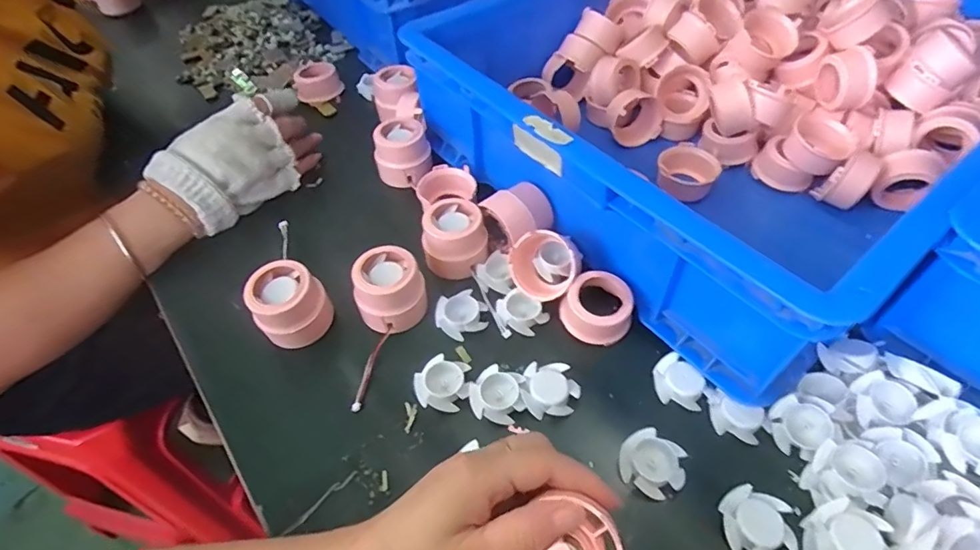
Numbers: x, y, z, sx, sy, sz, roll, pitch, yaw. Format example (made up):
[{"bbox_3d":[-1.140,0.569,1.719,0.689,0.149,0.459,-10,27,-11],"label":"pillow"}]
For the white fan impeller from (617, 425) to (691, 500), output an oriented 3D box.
[{"bbox_3d":[0.104,0.121,0.333,0.040,0.014,0.038,32,60,25],"label":"white fan impeller"}]

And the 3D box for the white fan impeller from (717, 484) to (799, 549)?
[{"bbox_3d":[0.159,0.148,0.309,0.040,0.009,0.037,13,54,13],"label":"white fan impeller"}]

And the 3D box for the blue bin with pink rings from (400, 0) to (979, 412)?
[{"bbox_3d":[0.263,-0.220,0.526,0.595,0.125,0.456,-33,57,-21],"label":"blue bin with pink rings"}]

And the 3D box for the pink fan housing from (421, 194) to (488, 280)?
[{"bbox_3d":[-0.032,-0.035,0.444,0.052,0.043,0.053,-13,52,-7],"label":"pink fan housing"}]

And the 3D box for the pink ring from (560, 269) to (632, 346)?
[{"bbox_3d":[0.084,0.027,0.403,0.049,0.034,0.047,-2,52,2],"label":"pink ring"}]

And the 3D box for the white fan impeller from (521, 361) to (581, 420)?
[{"bbox_3d":[0.042,0.082,0.369,0.039,0.013,0.037,-2,52,2],"label":"white fan impeller"}]

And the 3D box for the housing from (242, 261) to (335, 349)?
[{"bbox_3d":[-0.155,0.023,0.404,0.053,0.051,0.049,-2,52,2],"label":"housing"}]

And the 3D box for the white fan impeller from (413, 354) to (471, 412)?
[{"bbox_3d":[-0.034,0.077,0.374,0.039,0.009,0.036,8,53,10],"label":"white fan impeller"}]

